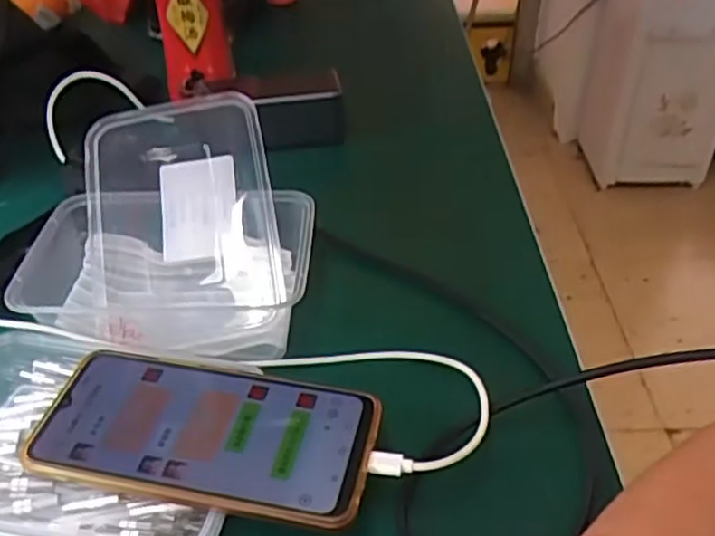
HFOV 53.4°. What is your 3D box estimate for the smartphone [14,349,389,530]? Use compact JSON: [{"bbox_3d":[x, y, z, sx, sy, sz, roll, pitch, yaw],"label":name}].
[{"bbox_3d":[-0.075,0.079,0.353,0.165,0.009,0.080,7,39,10],"label":"smartphone"}]

